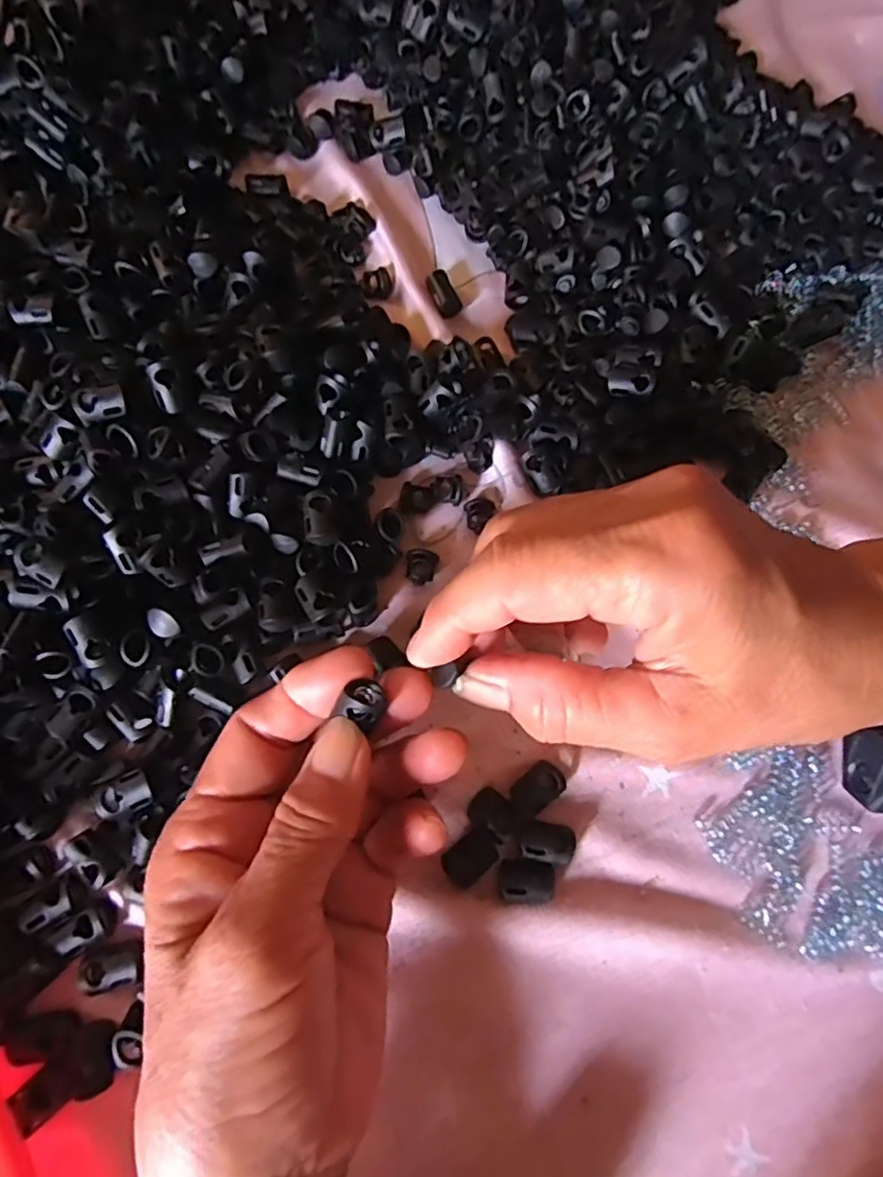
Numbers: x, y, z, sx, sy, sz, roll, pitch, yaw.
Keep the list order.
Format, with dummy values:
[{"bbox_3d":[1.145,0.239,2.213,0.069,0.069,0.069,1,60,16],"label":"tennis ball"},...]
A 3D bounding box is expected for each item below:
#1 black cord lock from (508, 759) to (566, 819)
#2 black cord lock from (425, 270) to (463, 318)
[{"bbox_3d":[0.036,0.076,0.240,0.022,0.008,0.014,-41,79,-11],"label":"black cord lock"},{"bbox_3d":[0.001,-0.137,0.297,0.012,0.011,0.022,-26,77,-8],"label":"black cord lock"}]

